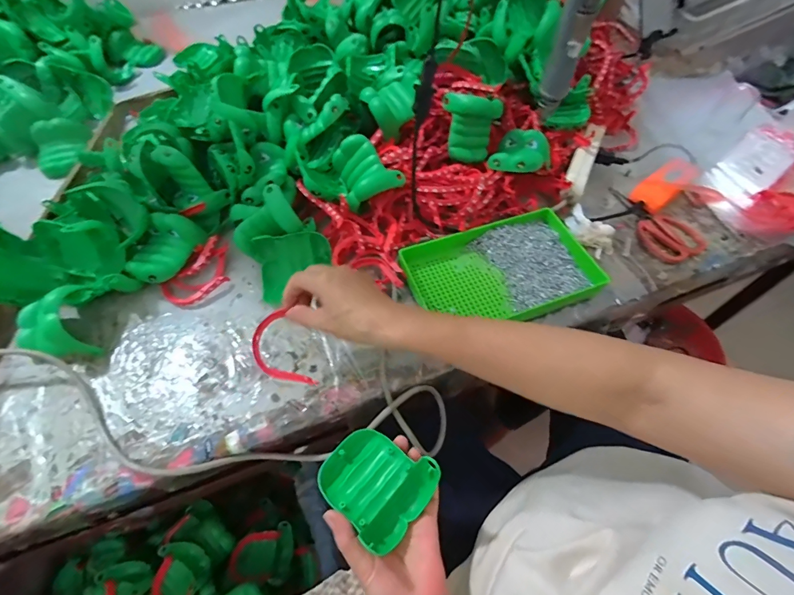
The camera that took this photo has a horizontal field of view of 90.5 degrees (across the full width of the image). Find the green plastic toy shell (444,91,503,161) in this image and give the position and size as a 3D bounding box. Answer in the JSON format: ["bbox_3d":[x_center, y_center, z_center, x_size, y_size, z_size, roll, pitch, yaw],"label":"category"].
[{"bbox_3d":[0.115,-0.268,0.627,0.089,0.096,0.047,9,27,6],"label":"green plastic toy shell"}]

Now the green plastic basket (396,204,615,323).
[{"bbox_3d":[0.143,-0.036,0.551,0.250,0.037,0.156,-16,58,-11],"label":"green plastic basket"}]

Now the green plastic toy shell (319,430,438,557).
[{"bbox_3d":[-0.020,0.178,0.387,0.096,0.027,0.088,36,63,21],"label":"green plastic toy shell"}]

